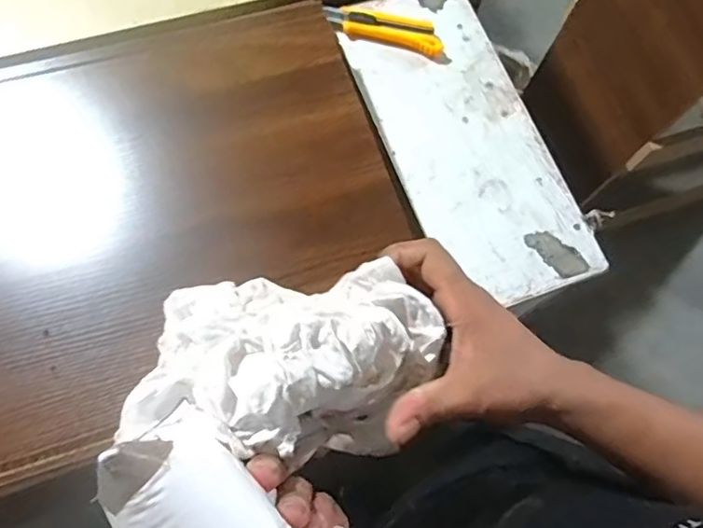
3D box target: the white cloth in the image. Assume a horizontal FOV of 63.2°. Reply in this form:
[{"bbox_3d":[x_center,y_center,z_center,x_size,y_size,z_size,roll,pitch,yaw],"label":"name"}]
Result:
[{"bbox_3d":[-0.034,0.056,0.308,0.160,0.068,0.098,-7,71,-4],"label":"white cloth"}]

